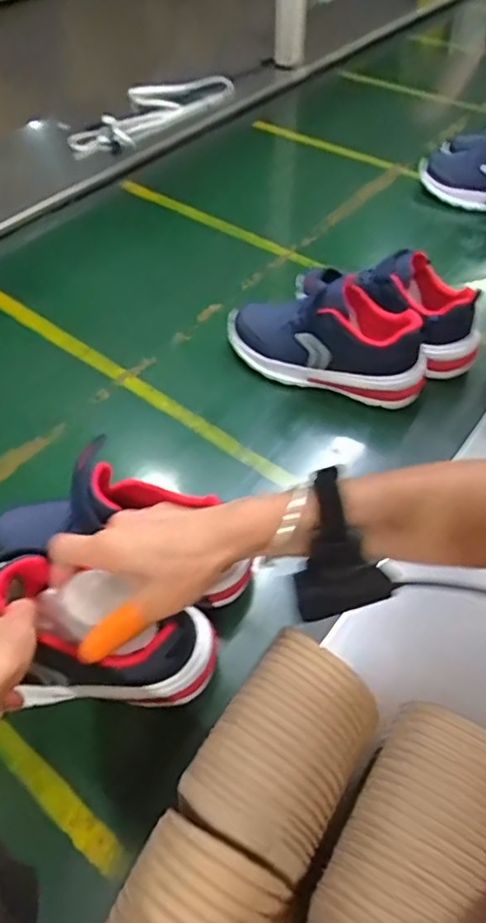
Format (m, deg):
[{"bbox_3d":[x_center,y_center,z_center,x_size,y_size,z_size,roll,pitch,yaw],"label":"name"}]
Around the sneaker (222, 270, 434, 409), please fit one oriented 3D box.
[{"bbox_3d":[0.102,-0.150,0.658,0.247,0.104,0.082,17,55,12],"label":"sneaker"}]

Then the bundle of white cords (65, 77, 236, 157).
[{"bbox_3d":[-0.186,-0.693,1.101,0.163,0.060,0.381,29,58,20],"label":"bundle of white cords"}]

